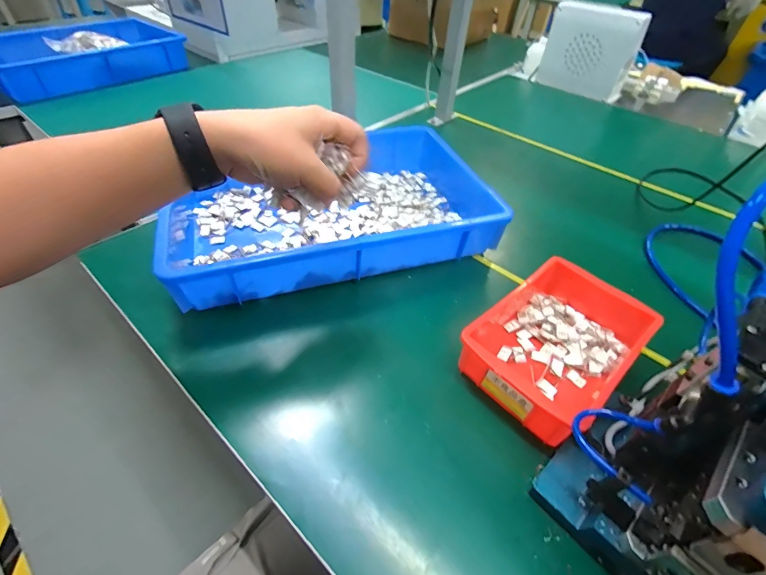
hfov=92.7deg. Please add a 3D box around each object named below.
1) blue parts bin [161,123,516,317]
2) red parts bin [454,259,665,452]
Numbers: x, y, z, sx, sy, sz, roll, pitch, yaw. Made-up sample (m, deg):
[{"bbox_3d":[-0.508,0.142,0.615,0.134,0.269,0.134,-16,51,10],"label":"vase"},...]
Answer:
[{"bbox_3d":[-0.074,-0.126,0.557,0.479,0.085,0.296,-13,49,-16],"label":"blue parts bin"},{"bbox_3d":[0.193,0.059,0.407,0.206,0.061,0.137,-29,55,-27],"label":"red parts bin"}]

